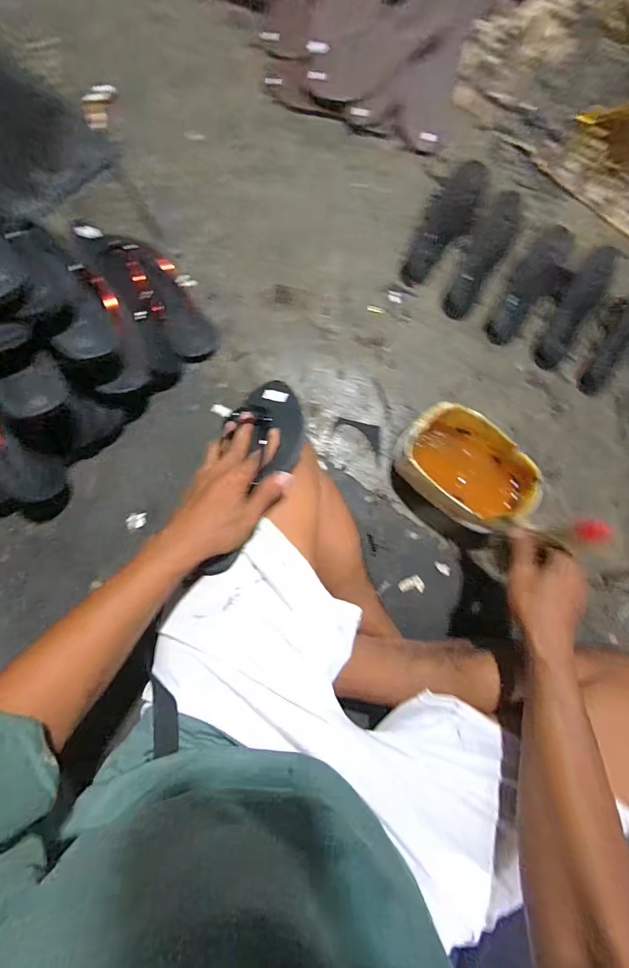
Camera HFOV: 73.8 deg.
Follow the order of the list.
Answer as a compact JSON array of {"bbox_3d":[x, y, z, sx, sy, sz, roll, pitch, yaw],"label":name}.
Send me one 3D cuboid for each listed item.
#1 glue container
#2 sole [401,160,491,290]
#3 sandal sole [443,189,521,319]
[{"bbox_3d":[0.215,-0.018,0.616,0.192,0.105,0.129,39,78,2],"label":"glue container"},{"bbox_3d":[0.225,-0.445,0.717,0.080,0.030,0.230,28,78,0],"label":"sole"},{"bbox_3d":[0.284,-0.379,0.712,0.063,0.014,0.201,26,96,-2],"label":"sandal sole"}]

